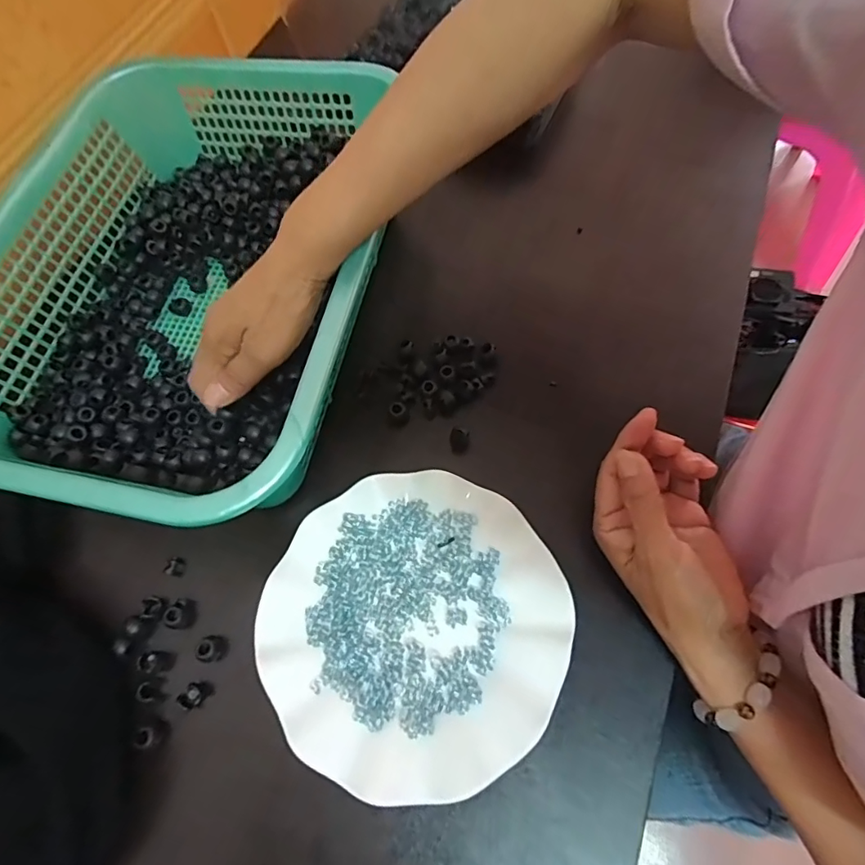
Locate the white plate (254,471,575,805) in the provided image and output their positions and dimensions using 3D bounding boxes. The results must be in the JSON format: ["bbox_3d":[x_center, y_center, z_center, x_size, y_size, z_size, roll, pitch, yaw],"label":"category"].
[{"bbox_3d":[-0.012,0.117,0.310,0.180,0.023,0.179,-1,65,3],"label":"white plate"}]

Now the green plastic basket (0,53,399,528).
[{"bbox_3d":[-0.186,-0.123,0.389,0.294,0.097,0.380,10,66,8],"label":"green plastic basket"}]

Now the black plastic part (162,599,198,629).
[{"bbox_3d":[-0.172,0.124,0.335,0.015,0.018,0.019,2,65,4],"label":"black plastic part"}]

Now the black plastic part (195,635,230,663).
[{"bbox_3d":[-0.145,0.143,0.324,0.016,0.013,0.016,-10,65,-1],"label":"black plastic part"}]

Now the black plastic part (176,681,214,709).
[{"bbox_3d":[-0.152,0.167,0.314,0.013,0.013,0.017,40,73,19],"label":"black plastic part"}]

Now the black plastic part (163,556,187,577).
[{"bbox_3d":[-0.186,0.096,0.354,0.009,0.013,0.013,12,68,8],"label":"black plastic part"}]

